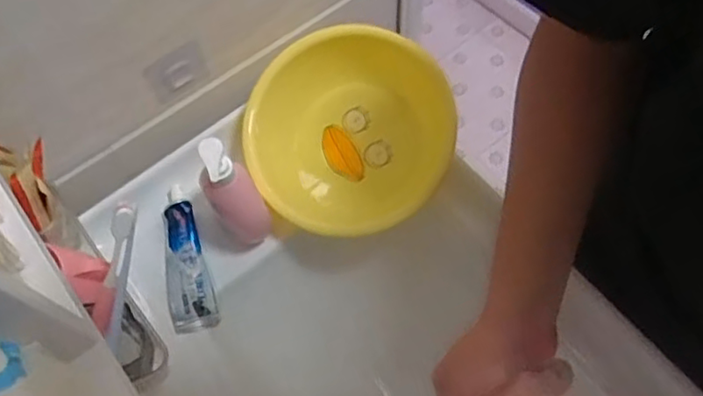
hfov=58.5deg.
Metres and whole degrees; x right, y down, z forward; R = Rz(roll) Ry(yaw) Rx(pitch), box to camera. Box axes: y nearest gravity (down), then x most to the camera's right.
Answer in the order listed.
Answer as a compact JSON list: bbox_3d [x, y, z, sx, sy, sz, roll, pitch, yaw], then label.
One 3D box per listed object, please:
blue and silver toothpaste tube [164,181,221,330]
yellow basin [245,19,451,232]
[{"bbox_3d":[-0.188,0.066,0.708,0.045,0.038,0.165,-12,78,-4],"label":"blue and silver toothpaste tube"},{"bbox_3d":[-0.003,-0.070,0.708,0.228,0.094,0.228,-1,76,5],"label":"yellow basin"}]

